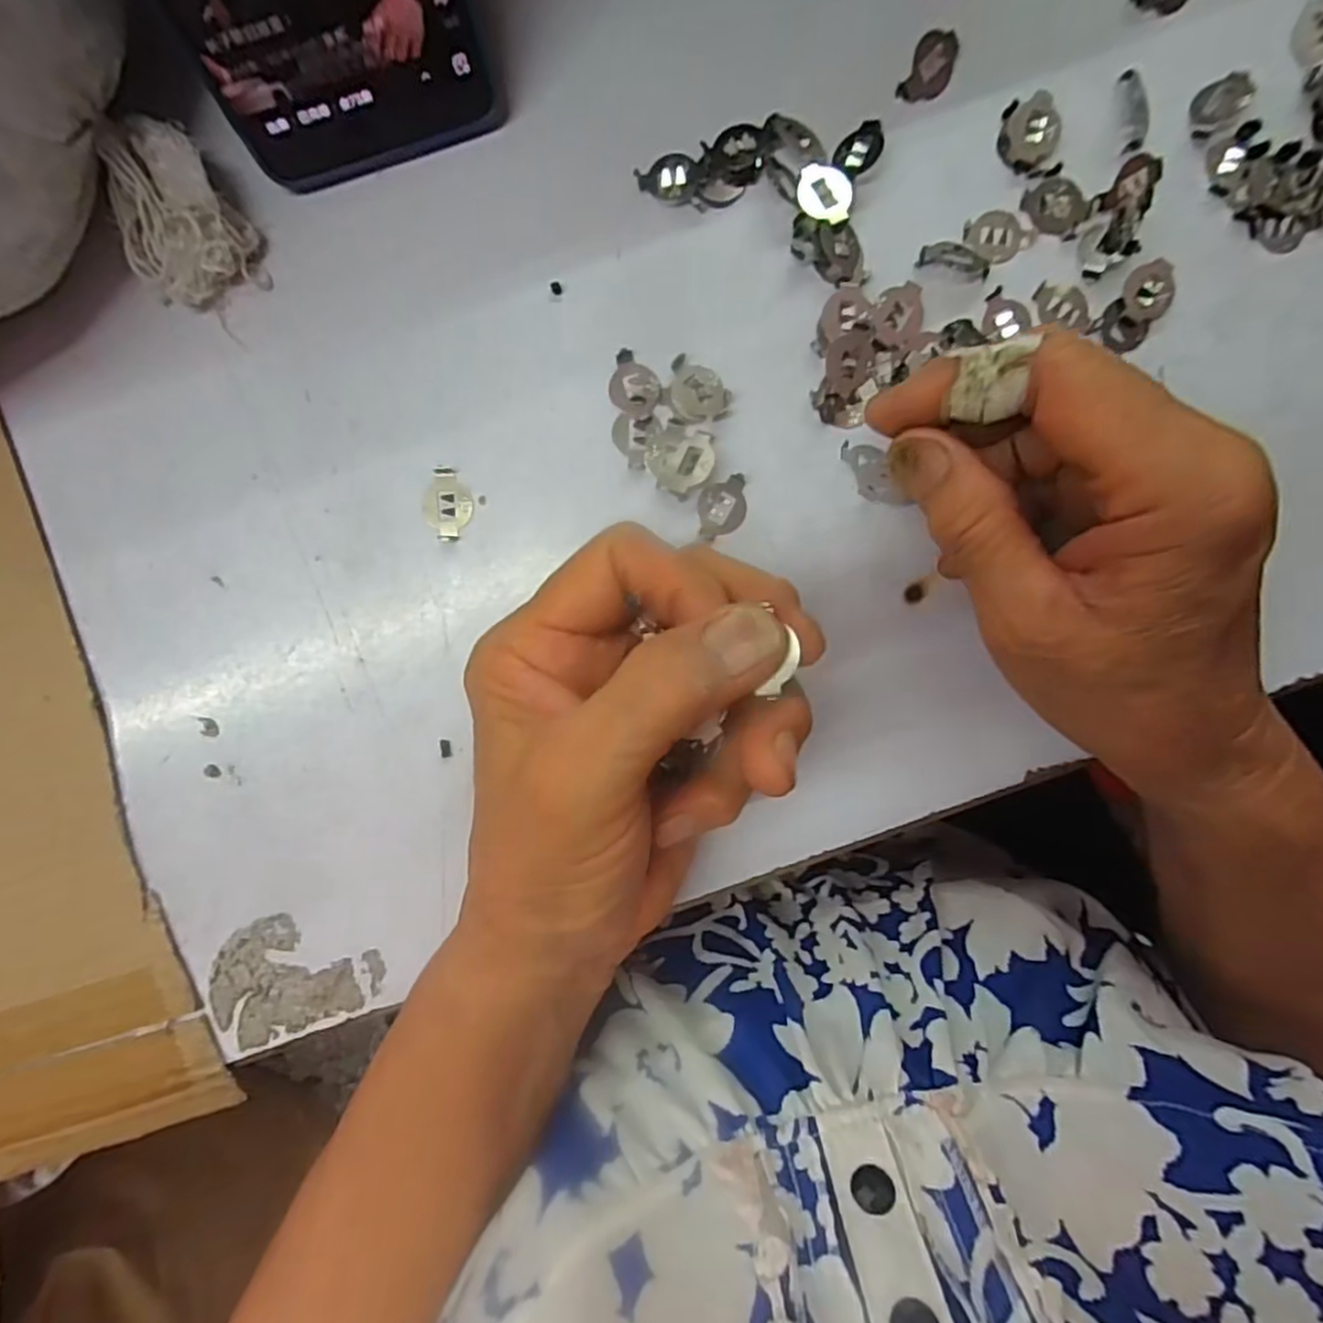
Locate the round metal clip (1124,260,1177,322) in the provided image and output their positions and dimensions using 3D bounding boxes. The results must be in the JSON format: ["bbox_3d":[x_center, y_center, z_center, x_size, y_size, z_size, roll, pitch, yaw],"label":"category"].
[{"bbox_3d":[0.157,-0.119,0.226,0.016,0.004,0.018,-7,94,0],"label":"round metal clip"}]

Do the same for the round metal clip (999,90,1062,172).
[{"bbox_3d":[0.117,-0.168,0.222,0.019,0.005,0.020,0,94,-1],"label":"round metal clip"}]

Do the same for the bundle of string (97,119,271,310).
[{"bbox_3d":[-0.146,-0.135,0.212,0.034,0.022,0.043,-20,94,1],"label":"bundle of string"}]

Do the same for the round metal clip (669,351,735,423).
[{"bbox_3d":[0.013,-0.087,0.226,0.020,0.004,0.021,0,94,-1],"label":"round metal clip"}]

